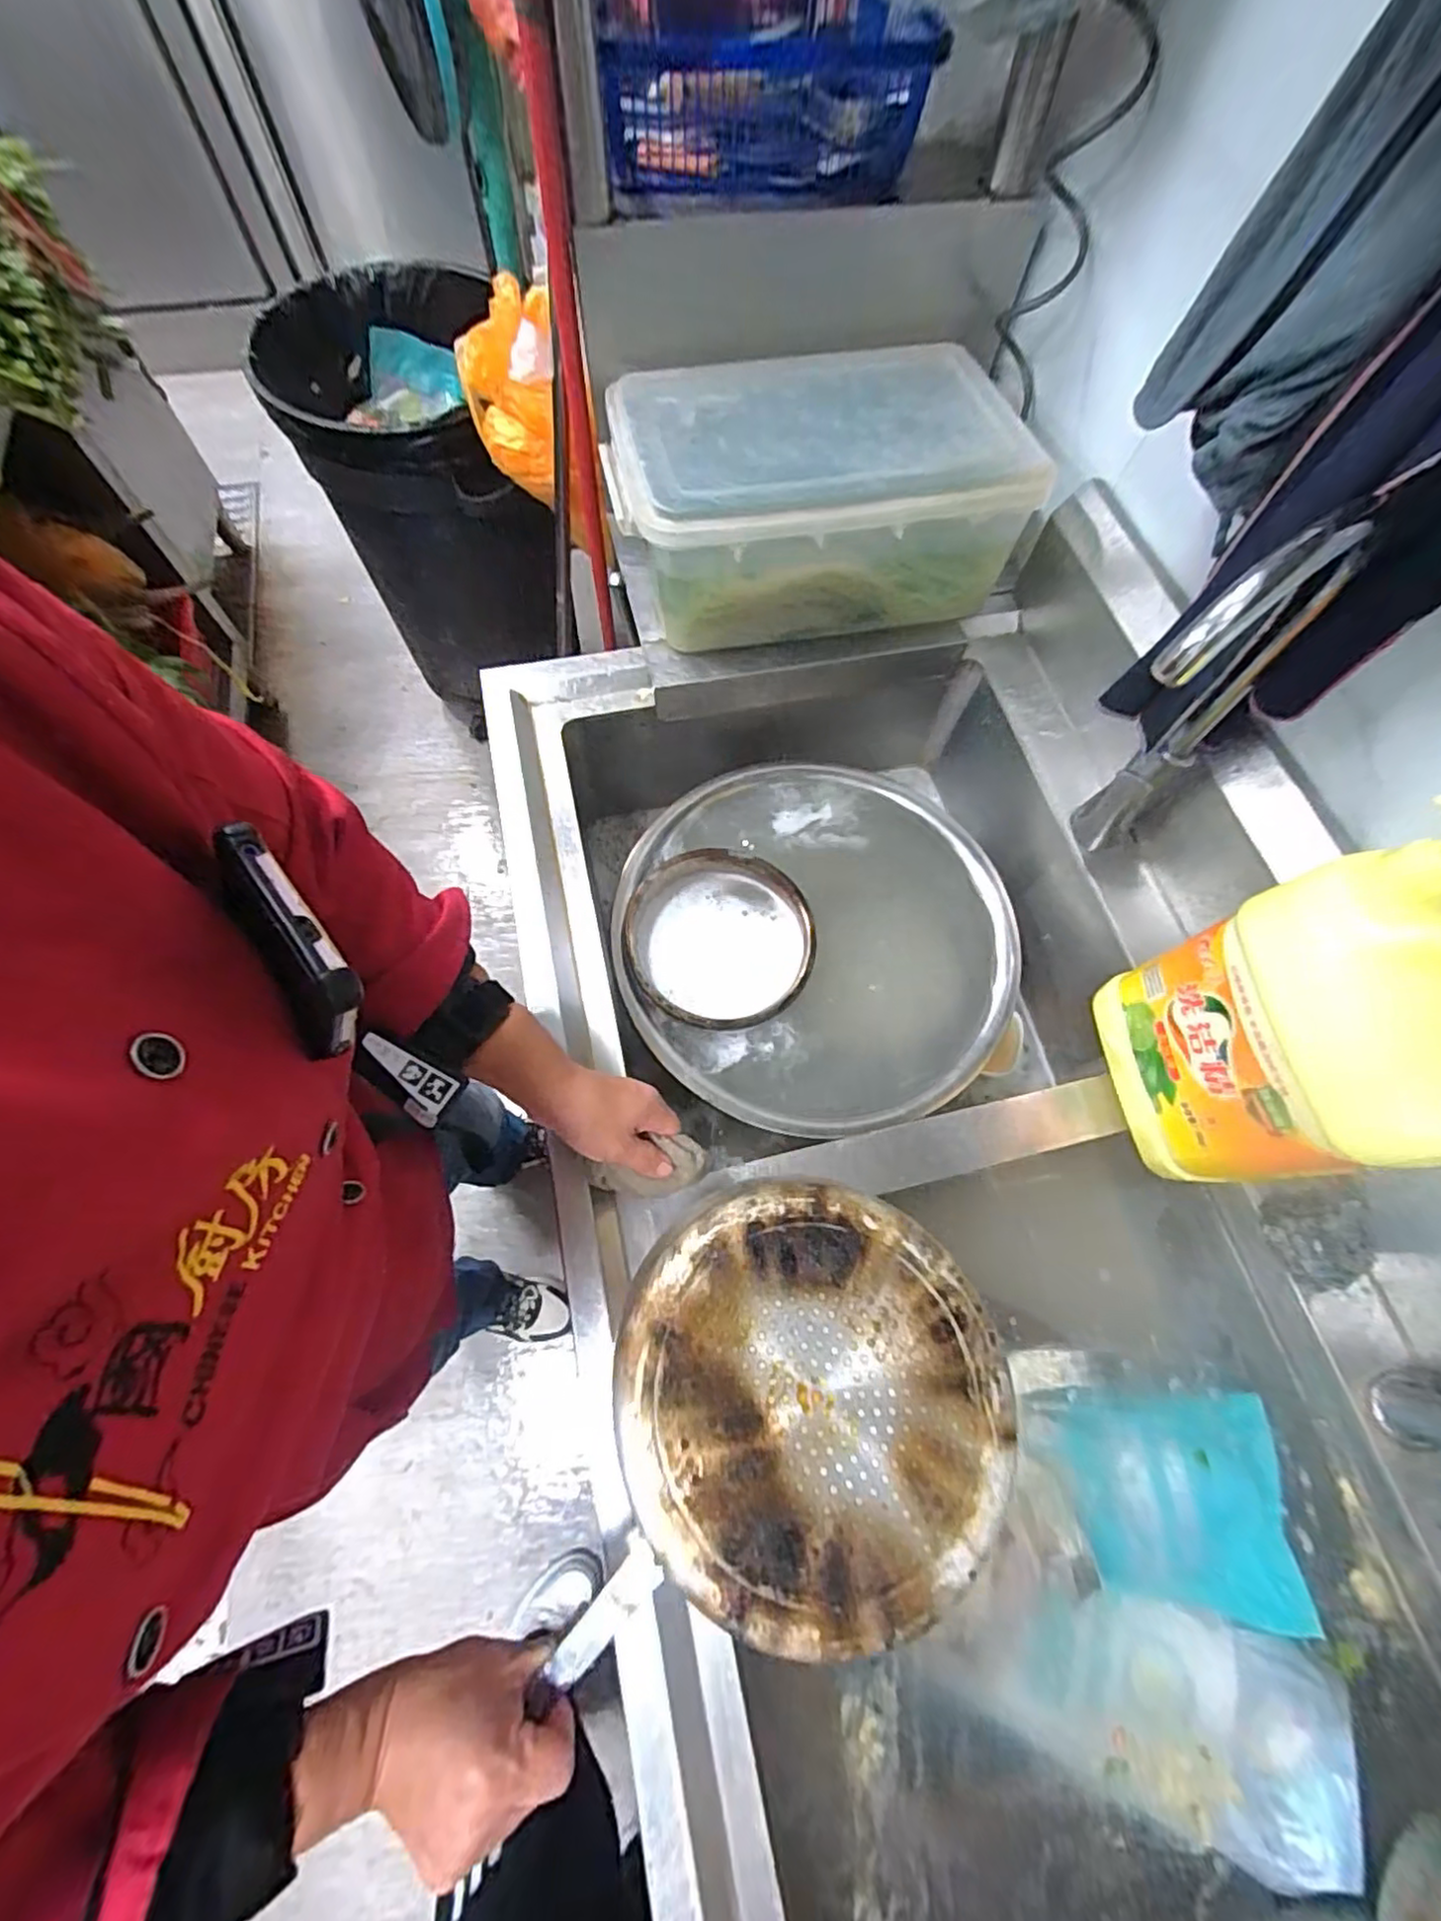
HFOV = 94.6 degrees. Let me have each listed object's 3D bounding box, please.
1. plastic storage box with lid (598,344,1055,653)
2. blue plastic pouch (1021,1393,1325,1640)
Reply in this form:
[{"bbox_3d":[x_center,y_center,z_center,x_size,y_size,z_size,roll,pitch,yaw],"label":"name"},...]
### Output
[{"bbox_3d":[0.099,-0.528,0.756,0.433,0.159,0.284,-8,68,-6],"label":"plastic storage box with lid"},{"bbox_3d":[0.382,0.462,0.571,0.192,0.034,0.165,0,68,-2],"label":"blue plastic pouch"}]

